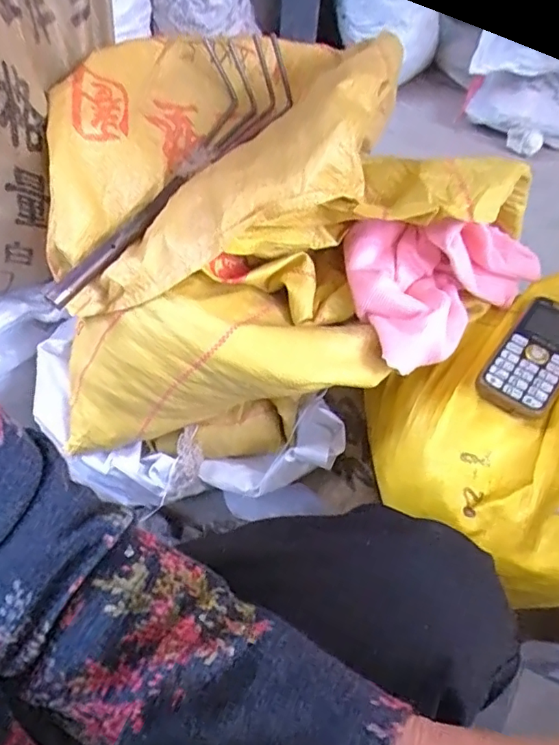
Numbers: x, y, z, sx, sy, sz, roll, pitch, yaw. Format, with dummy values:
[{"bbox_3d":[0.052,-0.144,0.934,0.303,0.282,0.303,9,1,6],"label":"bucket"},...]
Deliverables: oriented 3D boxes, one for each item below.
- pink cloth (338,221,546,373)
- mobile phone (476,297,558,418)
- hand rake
[{"bbox_3d":[0.149,-0.093,0.469,0.194,0.072,0.121,-26,57,-23],"label":"pink cloth"},{"bbox_3d":[0.223,-0.015,0.460,0.059,0.023,0.136,33,60,19],"label":"mobile phone"},{"bbox_3d":[-0.093,-0.187,0.484,0.098,0.060,0.331,28,72,23],"label":"hand rake"}]

